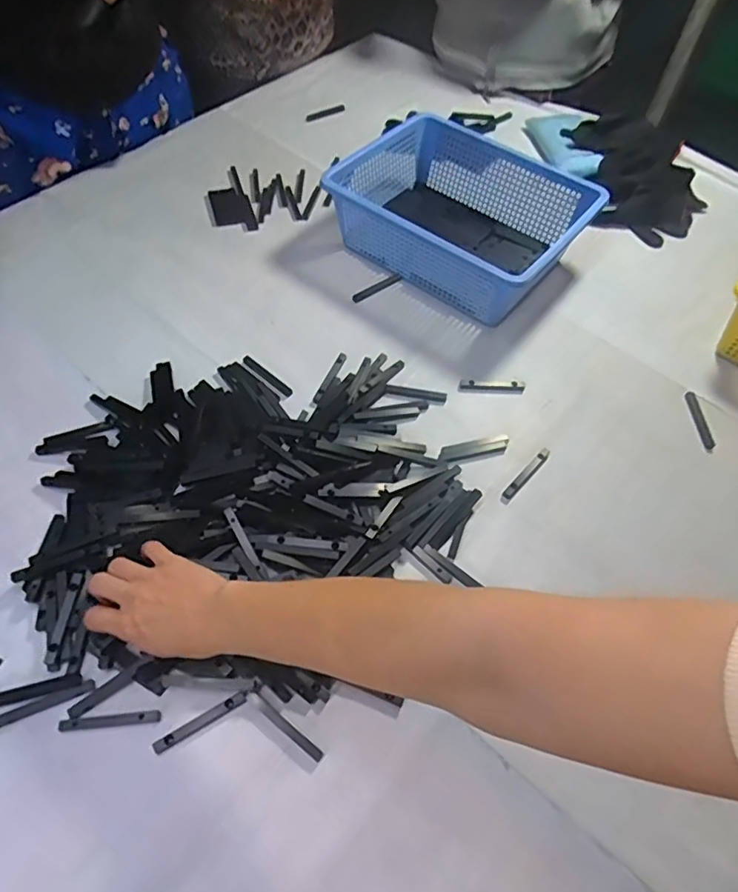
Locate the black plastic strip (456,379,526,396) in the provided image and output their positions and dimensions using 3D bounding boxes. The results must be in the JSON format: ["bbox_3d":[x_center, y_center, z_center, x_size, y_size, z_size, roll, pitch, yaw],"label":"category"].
[{"bbox_3d":[0.145,-0.069,0.665,0.079,0.004,0.019,1,57,-4],"label":"black plastic strip"}]

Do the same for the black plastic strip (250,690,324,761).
[{"bbox_3d":[-0.067,0.225,0.457,0.074,0.004,0.009,35,61,18],"label":"black plastic strip"}]

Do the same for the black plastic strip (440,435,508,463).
[{"bbox_3d":[0.116,0.004,0.615,0.078,0.005,0.024,-12,59,-12],"label":"black plastic strip"}]

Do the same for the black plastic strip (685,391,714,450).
[{"bbox_3d":[0.378,-0.030,0.648,0.013,0.004,0.078,-8,57,11],"label":"black plastic strip"}]

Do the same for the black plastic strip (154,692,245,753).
[{"bbox_3d":[-0.135,0.220,0.454,0.075,0.004,0.011,-26,62,-19],"label":"black plastic strip"}]

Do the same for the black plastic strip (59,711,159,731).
[{"bbox_3d":[-0.206,0.219,0.452,0.077,0.004,0.009,-3,57,-6],"label":"black plastic strip"}]

